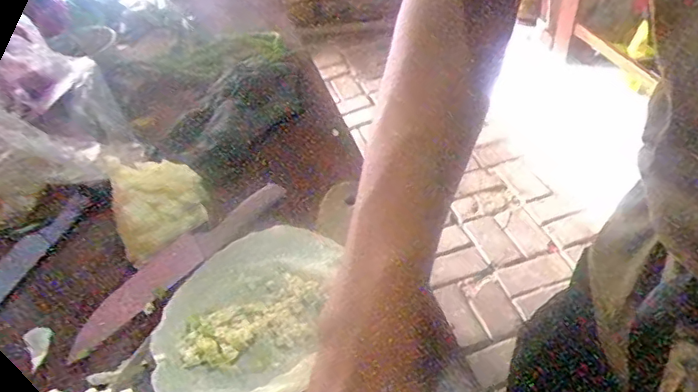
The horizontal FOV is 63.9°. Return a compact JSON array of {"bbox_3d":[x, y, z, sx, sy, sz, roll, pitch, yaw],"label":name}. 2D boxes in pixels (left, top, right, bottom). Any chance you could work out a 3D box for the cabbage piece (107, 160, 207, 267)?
[{"bbox_3d":[-0.171,0.005,0.503,0.078,0.060,0.077,-20,42,-11],"label":"cabbage piece"}]

